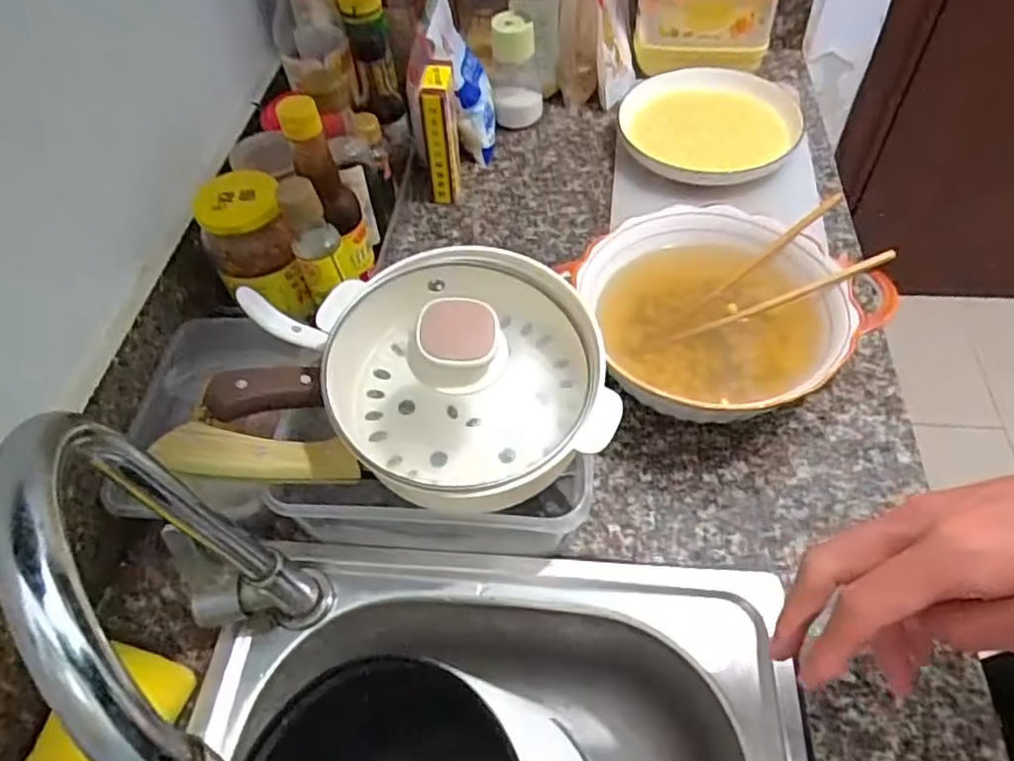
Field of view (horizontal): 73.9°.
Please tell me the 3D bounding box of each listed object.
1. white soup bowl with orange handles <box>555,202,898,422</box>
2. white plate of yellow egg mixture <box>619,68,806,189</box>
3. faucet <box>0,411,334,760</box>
[{"bbox_3d":[0.163,-0.047,0.529,0.180,0.079,0.189,-27,56,-15],"label":"white soup bowl with orange handles"},{"bbox_3d":[0.215,-0.269,0.715,0.182,0.033,0.187,-2,54,3],"label":"white plate of yellow egg mixture"},{"bbox_3d":[-0.122,0.110,0.314,0.064,0.274,0.177,-36,59,-20],"label":"faucet"}]

